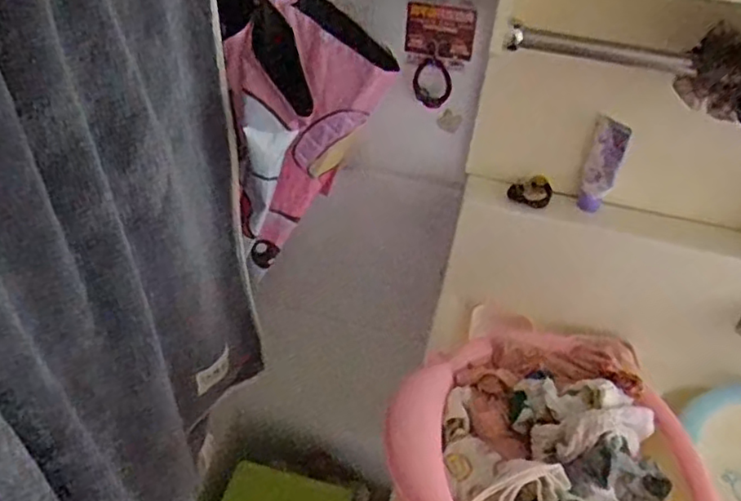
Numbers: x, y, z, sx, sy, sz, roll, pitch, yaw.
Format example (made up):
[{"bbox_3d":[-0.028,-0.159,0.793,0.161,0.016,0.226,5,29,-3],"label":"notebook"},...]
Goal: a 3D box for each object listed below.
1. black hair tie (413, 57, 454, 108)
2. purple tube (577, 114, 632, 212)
[{"bbox_3d":[0.070,-0.189,0.737,0.045,0.060,0.004,21,44,16],"label":"black hair tie"},{"bbox_3d":[0.258,-0.093,0.730,0.035,0.125,0.020,25,45,20],"label":"purple tube"}]

